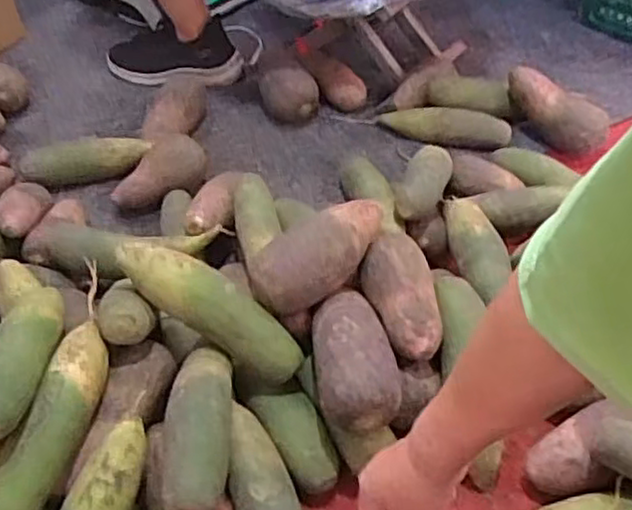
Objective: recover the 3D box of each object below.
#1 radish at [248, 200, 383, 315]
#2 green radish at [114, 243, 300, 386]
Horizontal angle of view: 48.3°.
[{"bbox_3d":[0.009,-0.003,0.724,0.157,0.067,0.065,-29,51,-23],"label":"radish"},{"bbox_3d":[-0.102,0.050,0.695,0.208,0.055,0.051,36,52,-5],"label":"green radish"}]

